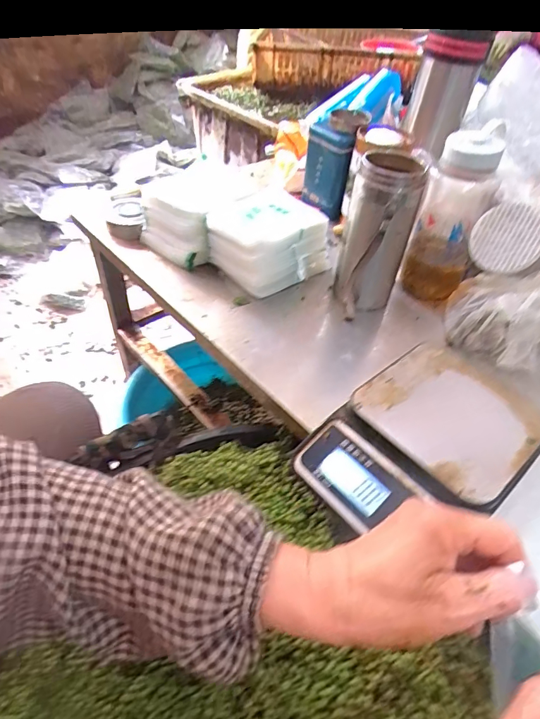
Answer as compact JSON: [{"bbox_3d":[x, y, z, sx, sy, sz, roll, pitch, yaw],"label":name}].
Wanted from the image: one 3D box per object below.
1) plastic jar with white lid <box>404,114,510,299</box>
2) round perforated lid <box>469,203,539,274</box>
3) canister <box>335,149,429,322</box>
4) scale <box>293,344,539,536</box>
[{"bbox_3d":[0.243,-0.187,0.584,0.081,0.201,0.105,22,47,16],"label":"plastic jar with white lid"},{"bbox_3d":[0.284,-0.144,0.527,0.079,0.078,0.007,21,15,37],"label":"round perforated lid"},{"bbox_3d":[0.129,-0.148,0.546,0.081,0.186,0.099,18,46,13],"label":"canister"},{"bbox_3d":[0.145,0.078,0.407,0.209,0.058,0.148,-29,54,-30],"label":"scale"}]

